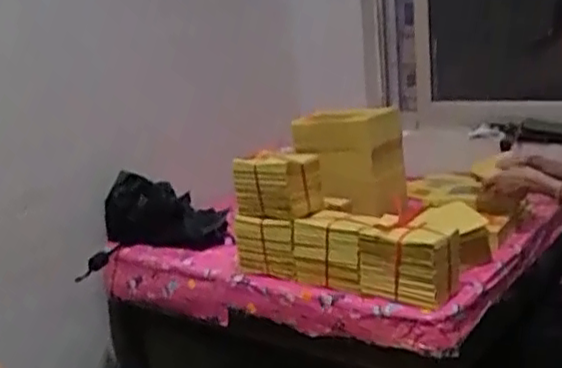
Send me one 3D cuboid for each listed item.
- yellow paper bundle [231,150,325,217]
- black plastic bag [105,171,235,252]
[{"bbox_3d":[-0.008,0.001,1.474,0.097,0.125,0.193,-15,17,-37],"label":"yellow paper bundle"},{"bbox_3d":[-0.314,0.093,1.831,0.364,0.210,0.089,12,17,15],"label":"black plastic bag"}]

